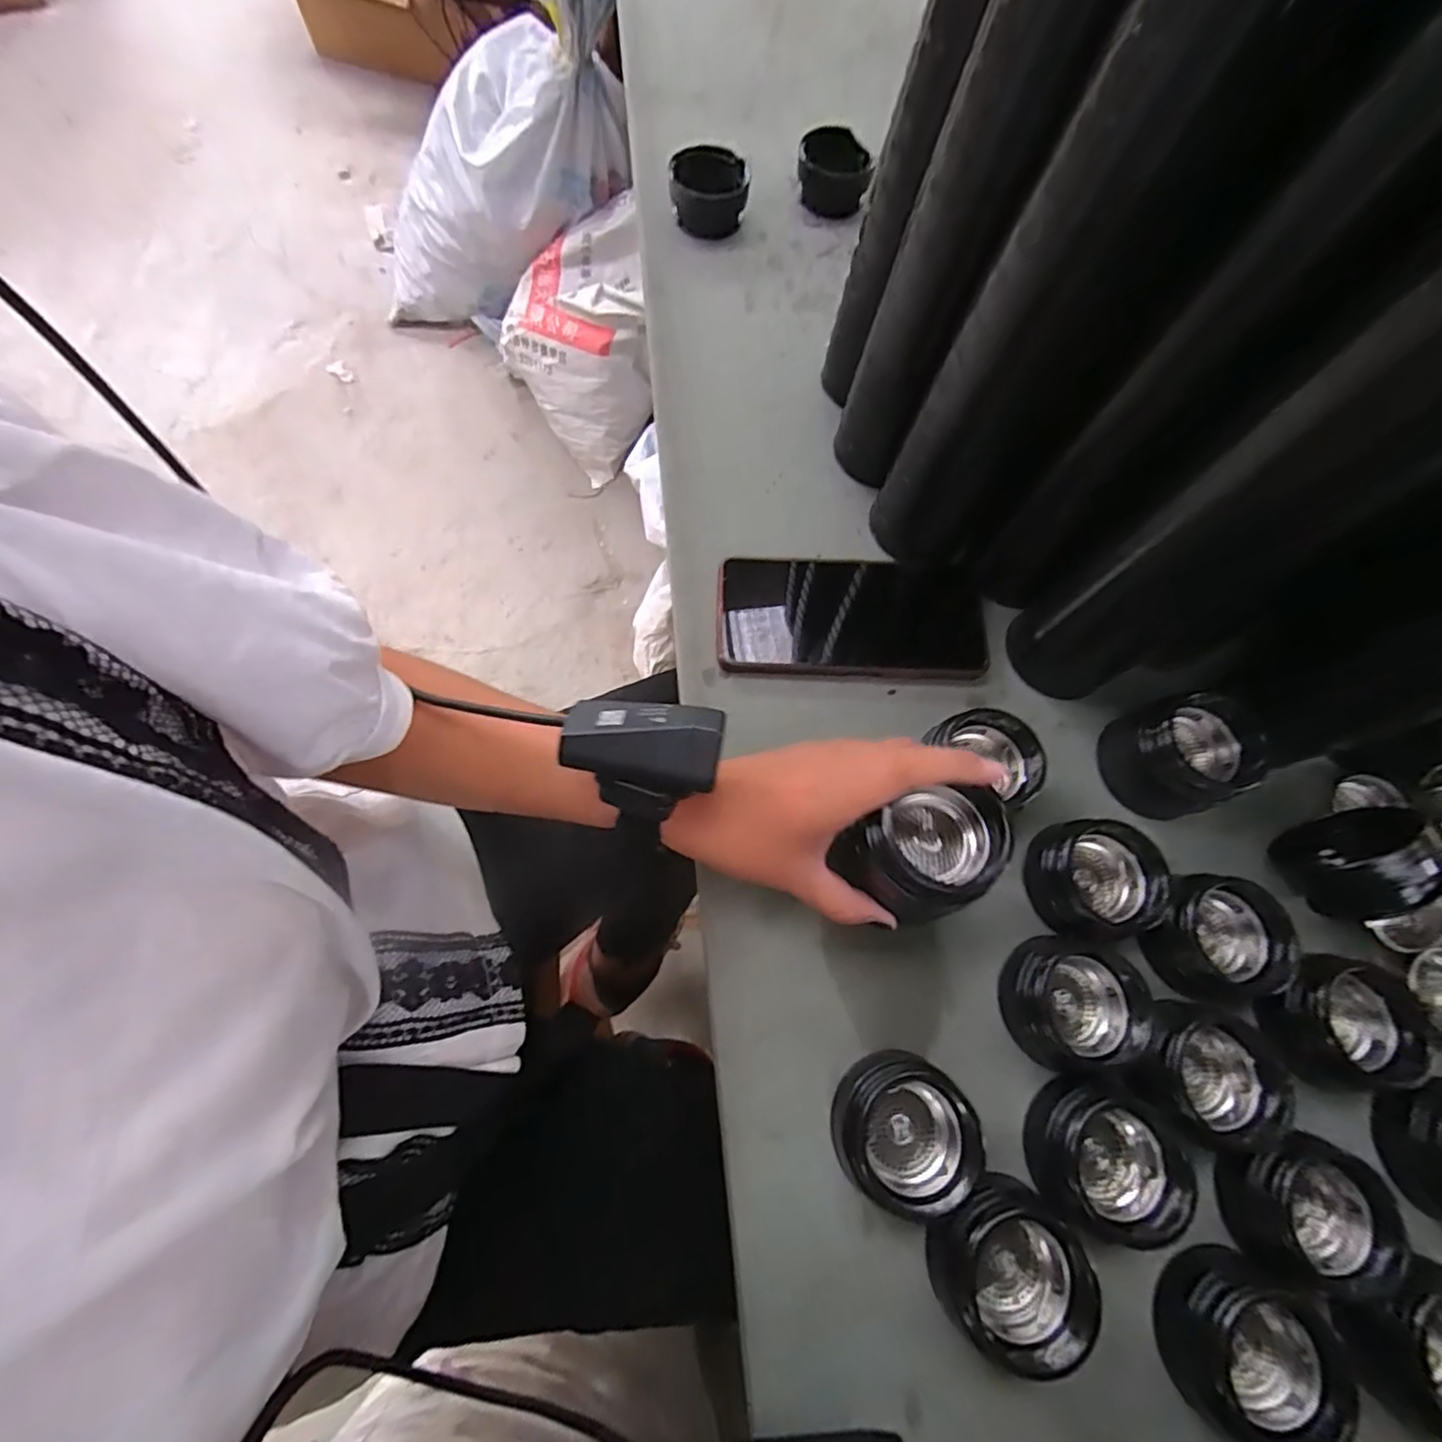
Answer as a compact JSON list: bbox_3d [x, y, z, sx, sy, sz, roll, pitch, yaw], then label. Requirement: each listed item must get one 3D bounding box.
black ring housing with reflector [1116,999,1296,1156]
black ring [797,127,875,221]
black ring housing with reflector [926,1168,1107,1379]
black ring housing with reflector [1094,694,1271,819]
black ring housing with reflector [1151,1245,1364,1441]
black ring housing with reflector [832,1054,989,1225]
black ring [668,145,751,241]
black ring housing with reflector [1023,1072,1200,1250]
[{"bbox_3d":[0.236,0.169,0.303,0.065,0.027,0.063,38,74,11],"label":"black ring housing with reflector"},{"bbox_3d":[0.093,-0.446,0.517,0.055,0.036,0.059,1,71,-2],"label":"black ring"},{"bbox_3d":[0.127,0.241,0.274,0.060,0.032,0.056,1,71,-2],"label":"black ring housing with reflector"},{"bbox_3d":[0.256,0.017,0.345,0.058,0.057,0.064,-19,72,-8],"label":"black ring housing with reflector"},{"bbox_3d":[0.229,0.271,0.266,0.067,0.026,0.062,1,71,-2],"label":"black ring housing with reflector"},{"bbox_3d":[0.087,0.193,0.291,0.061,0.030,0.067,-28,74,-11],"label":"black ring housing with reflector"},{"bbox_3d":[-0.009,-0.419,0.502,0.060,0.037,0.060,1,71,-2],"label":"black ring"},{"bbox_3d":[0.177,0.200,0.289,0.056,0.035,0.060,1,71,-2],"label":"black ring housing with reflector"}]

